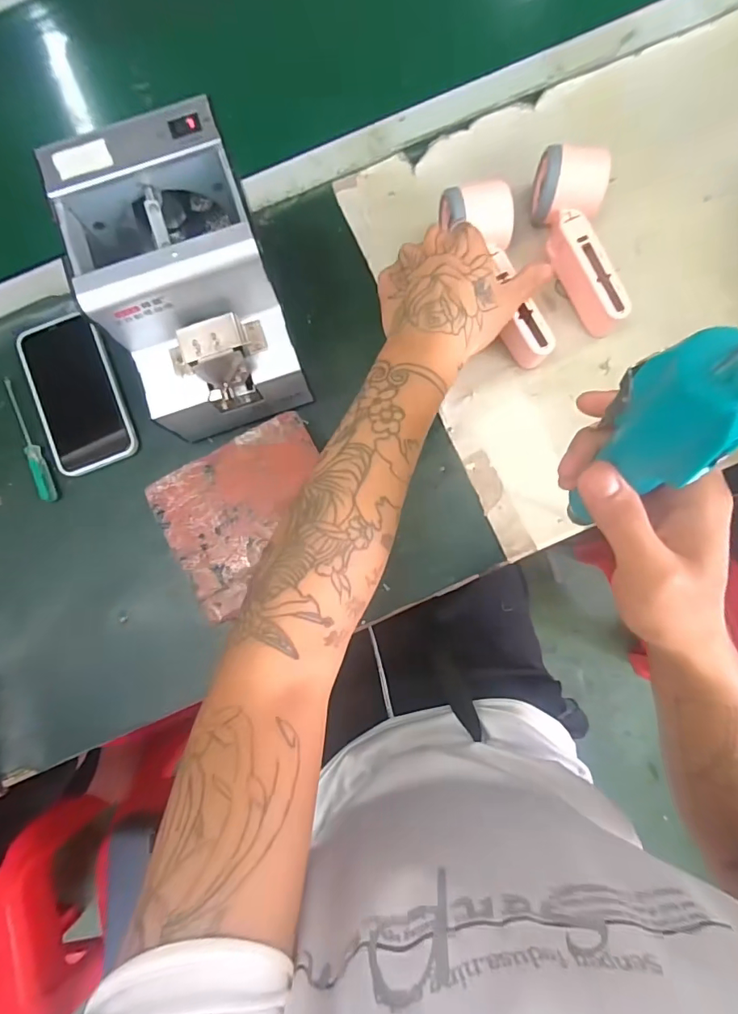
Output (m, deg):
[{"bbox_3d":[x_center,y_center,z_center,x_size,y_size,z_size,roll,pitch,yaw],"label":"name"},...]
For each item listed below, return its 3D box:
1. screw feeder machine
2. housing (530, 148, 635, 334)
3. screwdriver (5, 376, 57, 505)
[{"bbox_3d":[-0.136,-0.165,0.385,0.121,0.149,0.176,-15,83,0],"label":"screw feeder machine"},{"bbox_3d":[0.184,-0.233,0.425,0.051,0.051,0.163,-7,83,1],"label":"housing"},{"bbox_3d":[-0.318,-0.064,0.447,0.014,0.012,0.125,-22,83,-1],"label":"screwdriver"}]

